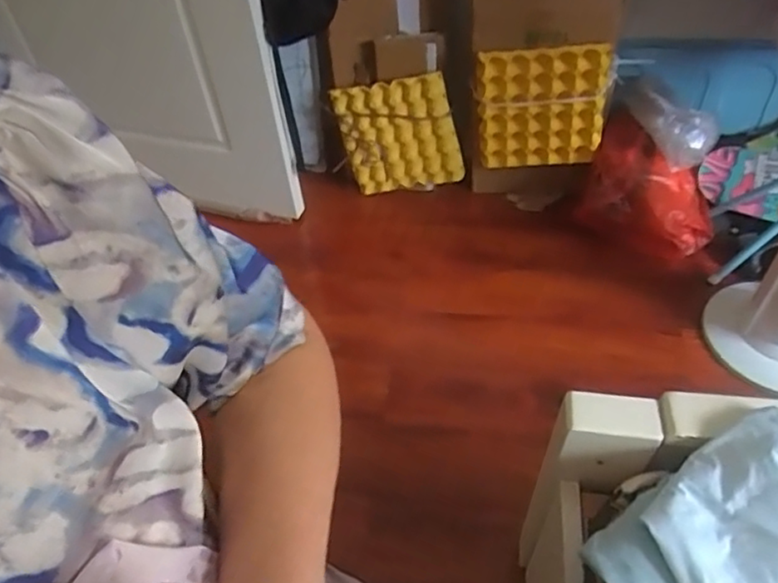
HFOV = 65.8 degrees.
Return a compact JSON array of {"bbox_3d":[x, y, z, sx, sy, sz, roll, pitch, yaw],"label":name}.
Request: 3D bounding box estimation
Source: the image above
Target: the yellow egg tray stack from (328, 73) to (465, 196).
[{"bbox_3d":[0.021,-0.399,1.551,0.295,0.297,0.050,-8,24,22],"label":"yellow egg tray stack"}]

